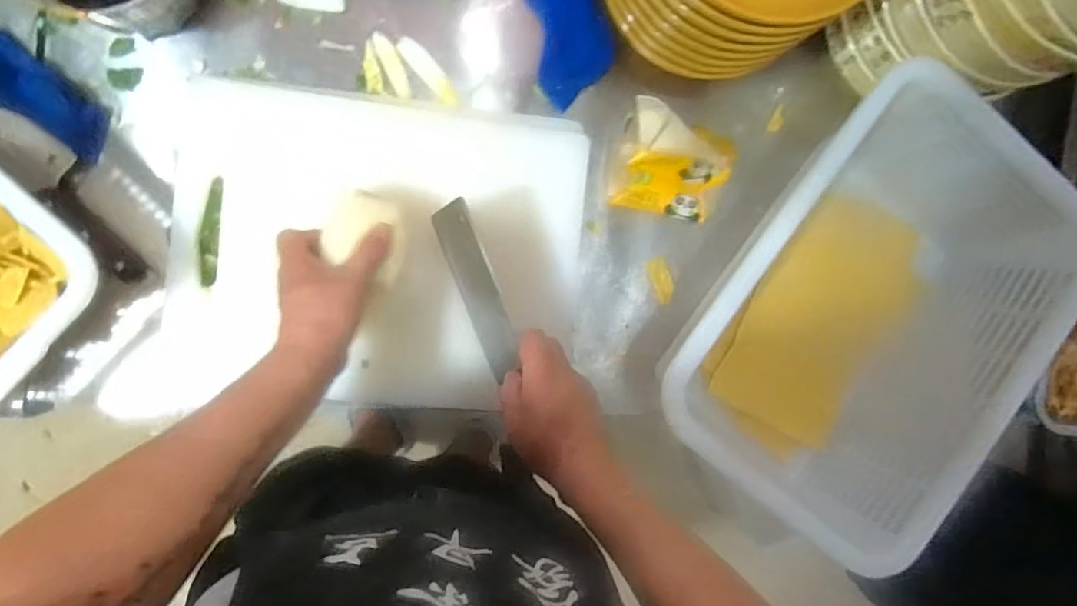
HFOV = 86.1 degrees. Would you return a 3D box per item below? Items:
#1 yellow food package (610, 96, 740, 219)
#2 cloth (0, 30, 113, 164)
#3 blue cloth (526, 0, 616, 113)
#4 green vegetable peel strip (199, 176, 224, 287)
[{"bbox_3d":[0.140,-0.142,0.597,0.126,0.095,0.089,14,89,-10],"label":"yellow food package"},{"bbox_3d":[-0.503,-0.214,0.531,0.203,0.036,0.070,29,87,-9],"label":"cloth"},{"bbox_3d":[0.031,-0.312,0.608,0.082,0.032,0.189,-11,93,-9],"label":"blue cloth"},{"bbox_3d":[-0.321,-0.069,0.565,0.016,0.011,0.104,5,91,-10],"label":"green vegetable peel strip"}]

